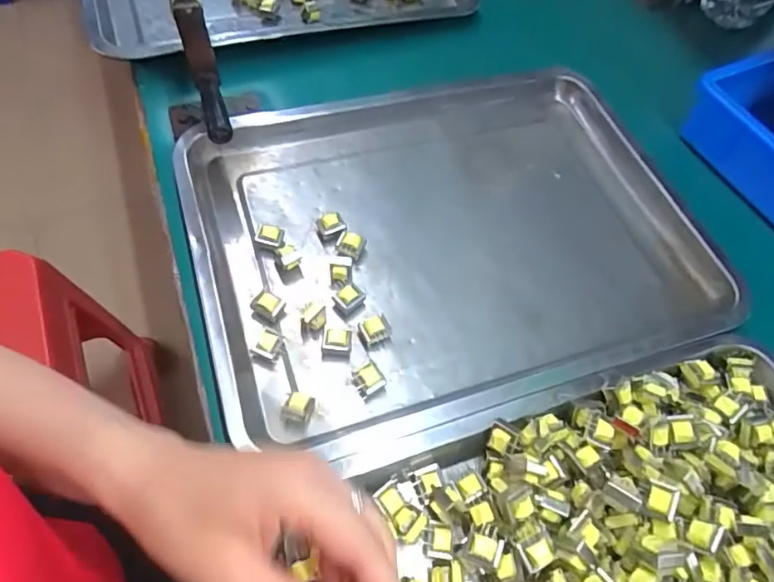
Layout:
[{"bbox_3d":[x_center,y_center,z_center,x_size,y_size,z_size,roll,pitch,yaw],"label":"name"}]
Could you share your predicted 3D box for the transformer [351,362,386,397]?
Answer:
[{"bbox_3d":[-0.013,0.062,0.362,0.019,0.017,0.018,-32,67,-21],"label":"transformer"}]

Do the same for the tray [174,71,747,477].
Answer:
[{"bbox_3d":[0.058,-0.046,0.432,0.400,0.037,0.289,-15,62,-13],"label":"tray"}]

